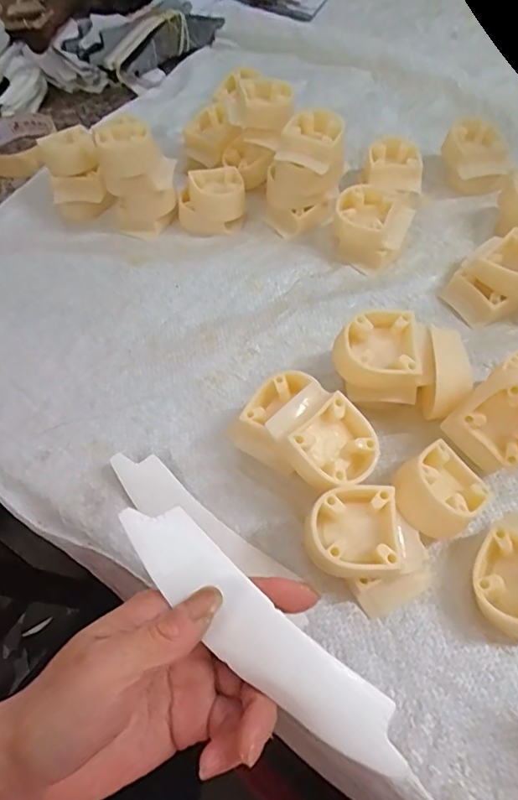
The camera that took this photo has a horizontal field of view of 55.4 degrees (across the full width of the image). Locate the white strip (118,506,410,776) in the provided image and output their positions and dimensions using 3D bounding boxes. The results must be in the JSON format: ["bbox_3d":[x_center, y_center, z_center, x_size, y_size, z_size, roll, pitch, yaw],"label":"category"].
[{"bbox_3d":[-0.002,0.102,0.218,0.149,0.011,0.032,41,69,8],"label":"white strip"}]

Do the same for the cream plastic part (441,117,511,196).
[{"bbox_3d":[0.202,-0.222,0.451,0.064,0.038,0.058,-4,58,2],"label":"cream plastic part"}]

